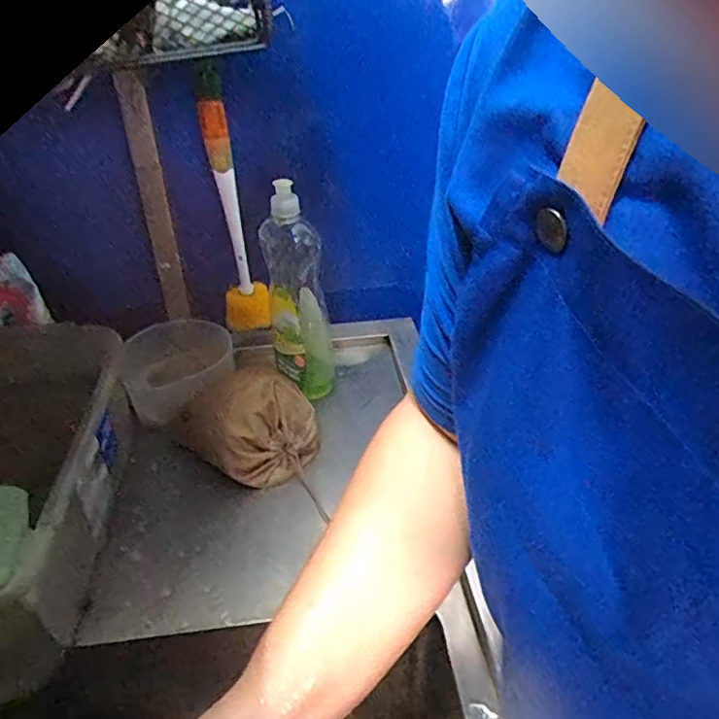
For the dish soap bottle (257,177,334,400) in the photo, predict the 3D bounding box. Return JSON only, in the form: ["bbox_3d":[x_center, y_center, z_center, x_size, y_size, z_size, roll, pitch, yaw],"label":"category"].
[{"bbox_3d":[-0.075,-0.076,0.678,0.072,0.256,0.056,-4,35,-3],"label":"dish soap bottle"}]

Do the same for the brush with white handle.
[{"bbox_3d":[-0.159,-0.187,0.701,0.055,0.321,0.059,-10,35,-11],"label":"brush with white handle"}]

